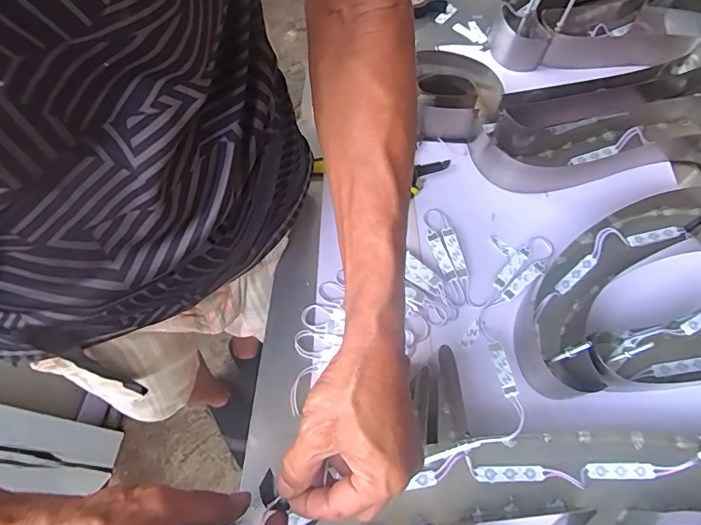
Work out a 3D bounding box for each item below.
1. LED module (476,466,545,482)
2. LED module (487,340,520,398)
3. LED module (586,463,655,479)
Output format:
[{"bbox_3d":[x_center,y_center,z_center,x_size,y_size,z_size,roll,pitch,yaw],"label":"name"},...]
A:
[{"bbox_3d":[0.139,0.185,0.422,0.059,0.004,0.013,1,66,-3],"label":"LED module"},{"bbox_3d":[0.137,0.095,0.436,0.011,0.007,0.058,0,40,-4],"label":"LED module"},{"bbox_3d":[0.238,0.184,0.425,0.060,0.004,0.012,1,66,-3],"label":"LED module"}]

